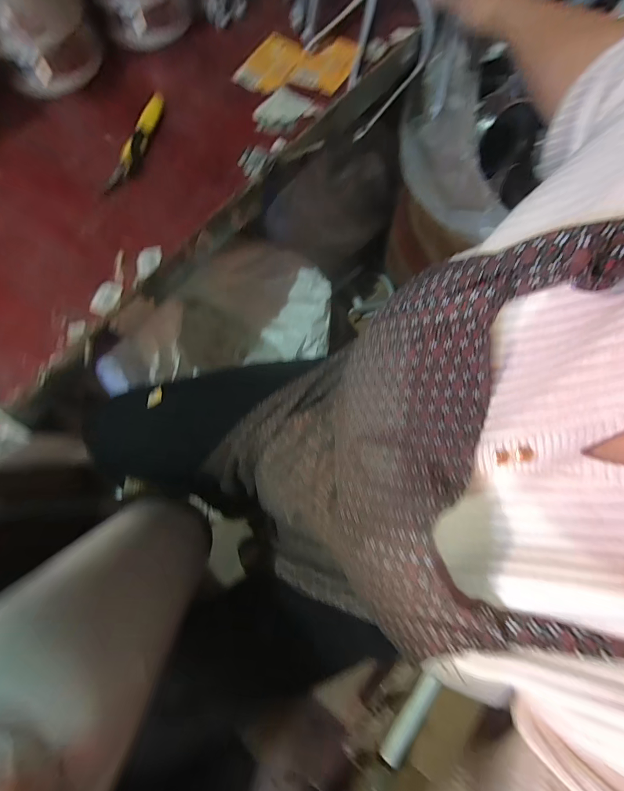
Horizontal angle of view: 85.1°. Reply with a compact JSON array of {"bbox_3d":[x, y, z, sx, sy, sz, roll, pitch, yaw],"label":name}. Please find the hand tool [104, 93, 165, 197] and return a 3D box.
[{"bbox_3d":[-0.231,-0.341,0.454,0.024,0.024,0.157,22,77,6],"label":"hand tool"}]

